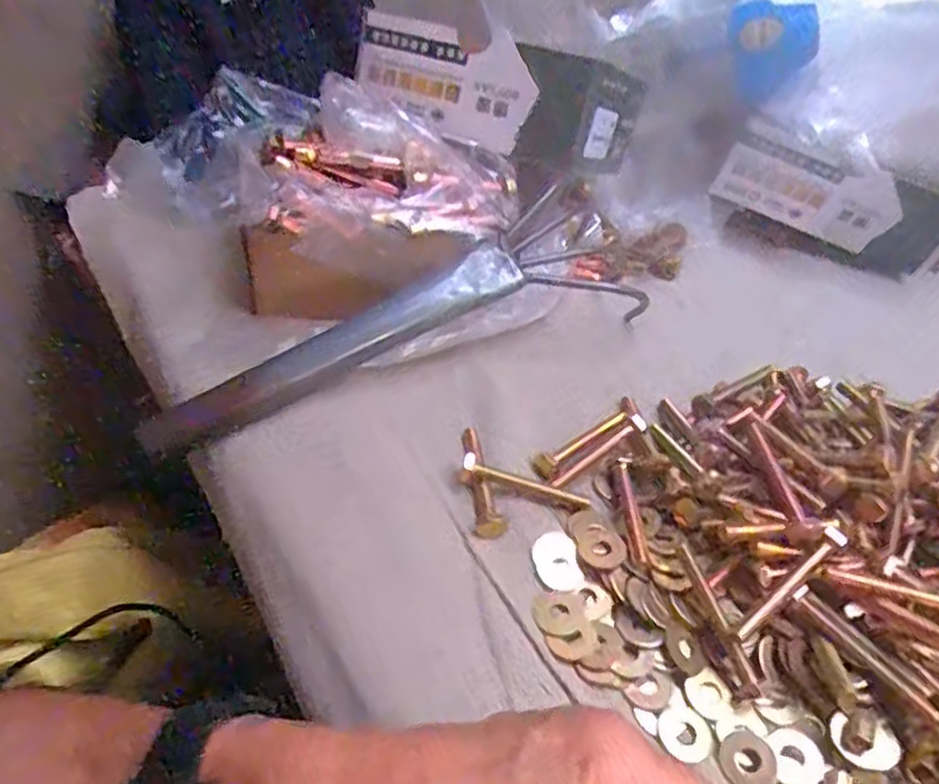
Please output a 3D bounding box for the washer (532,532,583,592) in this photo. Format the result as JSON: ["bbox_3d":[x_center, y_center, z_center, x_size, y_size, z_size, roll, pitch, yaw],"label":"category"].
[{"bbox_3d":[0.040,0.077,0.317,0.021,0.006,0.027,-1,43,-8],"label":"washer"}]

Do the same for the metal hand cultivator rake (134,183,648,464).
[{"bbox_3d":[-0.040,-0.030,0.374,0.272,0.042,0.068,-27,50,-13],"label":"metal hand cultivator rake"}]

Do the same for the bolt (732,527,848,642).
[{"bbox_3d":[0.133,0.080,0.289,0.065,0.006,0.007,-36,55,-14],"label":"bolt"}]

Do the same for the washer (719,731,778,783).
[{"bbox_3d":[0.106,0.140,0.264,0.019,0.005,0.020,-15,47,-22],"label":"washer"}]

